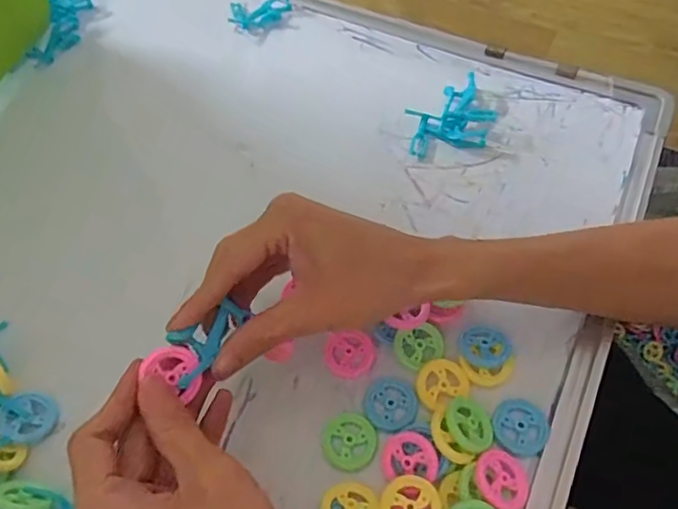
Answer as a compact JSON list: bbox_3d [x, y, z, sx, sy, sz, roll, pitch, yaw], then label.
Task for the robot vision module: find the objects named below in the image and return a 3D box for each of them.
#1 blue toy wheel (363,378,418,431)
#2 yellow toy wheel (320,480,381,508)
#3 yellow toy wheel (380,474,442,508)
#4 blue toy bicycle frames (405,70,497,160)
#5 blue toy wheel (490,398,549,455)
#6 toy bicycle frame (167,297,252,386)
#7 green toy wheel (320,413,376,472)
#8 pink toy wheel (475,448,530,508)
[{"bbox_3d":[0.029,0.085,0.310,0.030,0.004,0.028,-1,58,1],"label":"blue toy wheel"},{"bbox_3d":[0.006,0.127,0.276,0.029,0.005,0.029,5,31,-3],"label":"yellow toy wheel"},{"bbox_3d":[0.035,0.125,0.271,0.029,0.004,0.029,-1,58,1],"label":"yellow toy wheel"},{"bbox_3d":[0.084,-0.107,0.424,0.071,0.012,0.063,-13,58,-6],"label":"blue toy bicycle frames"},{"bbox_3d":[0.100,0.094,0.302,0.030,0.004,0.029,-1,58,1],"label":"blue toy wheel"},{"bbox_3d":[-0.068,0.041,0.274,0.022,0.014,0.050,23,46,15],"label":"toy bicycle frame"},{"bbox_3d":[0.005,0.101,0.299,0.029,0.004,0.030,-1,58,1],"label":"green toy wheel"},{"bbox_3d":[0.083,0.115,0.282,0.027,0.007,0.030,8,52,-7],"label":"pink toy wheel"}]

